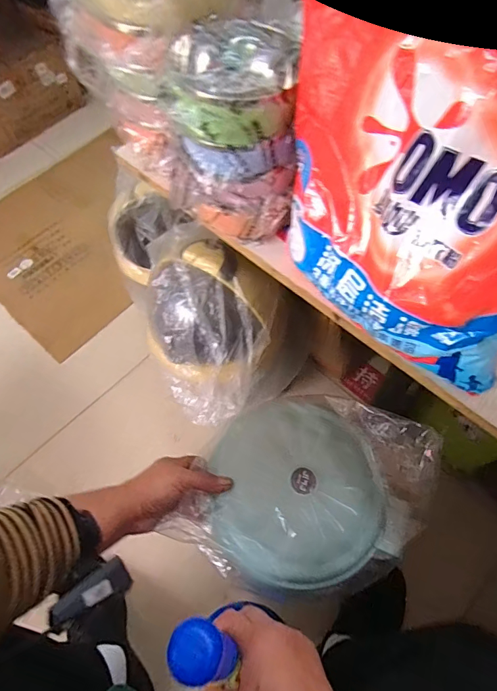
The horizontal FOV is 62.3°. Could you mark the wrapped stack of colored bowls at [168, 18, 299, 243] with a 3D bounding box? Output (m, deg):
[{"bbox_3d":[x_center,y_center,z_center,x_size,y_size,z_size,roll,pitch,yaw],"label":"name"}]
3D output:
[{"bbox_3d":[-0.013,-0.202,0.417,0.106,0.166,0.128,-5,62,1],"label":"wrapped stack of colored bowls"}]

